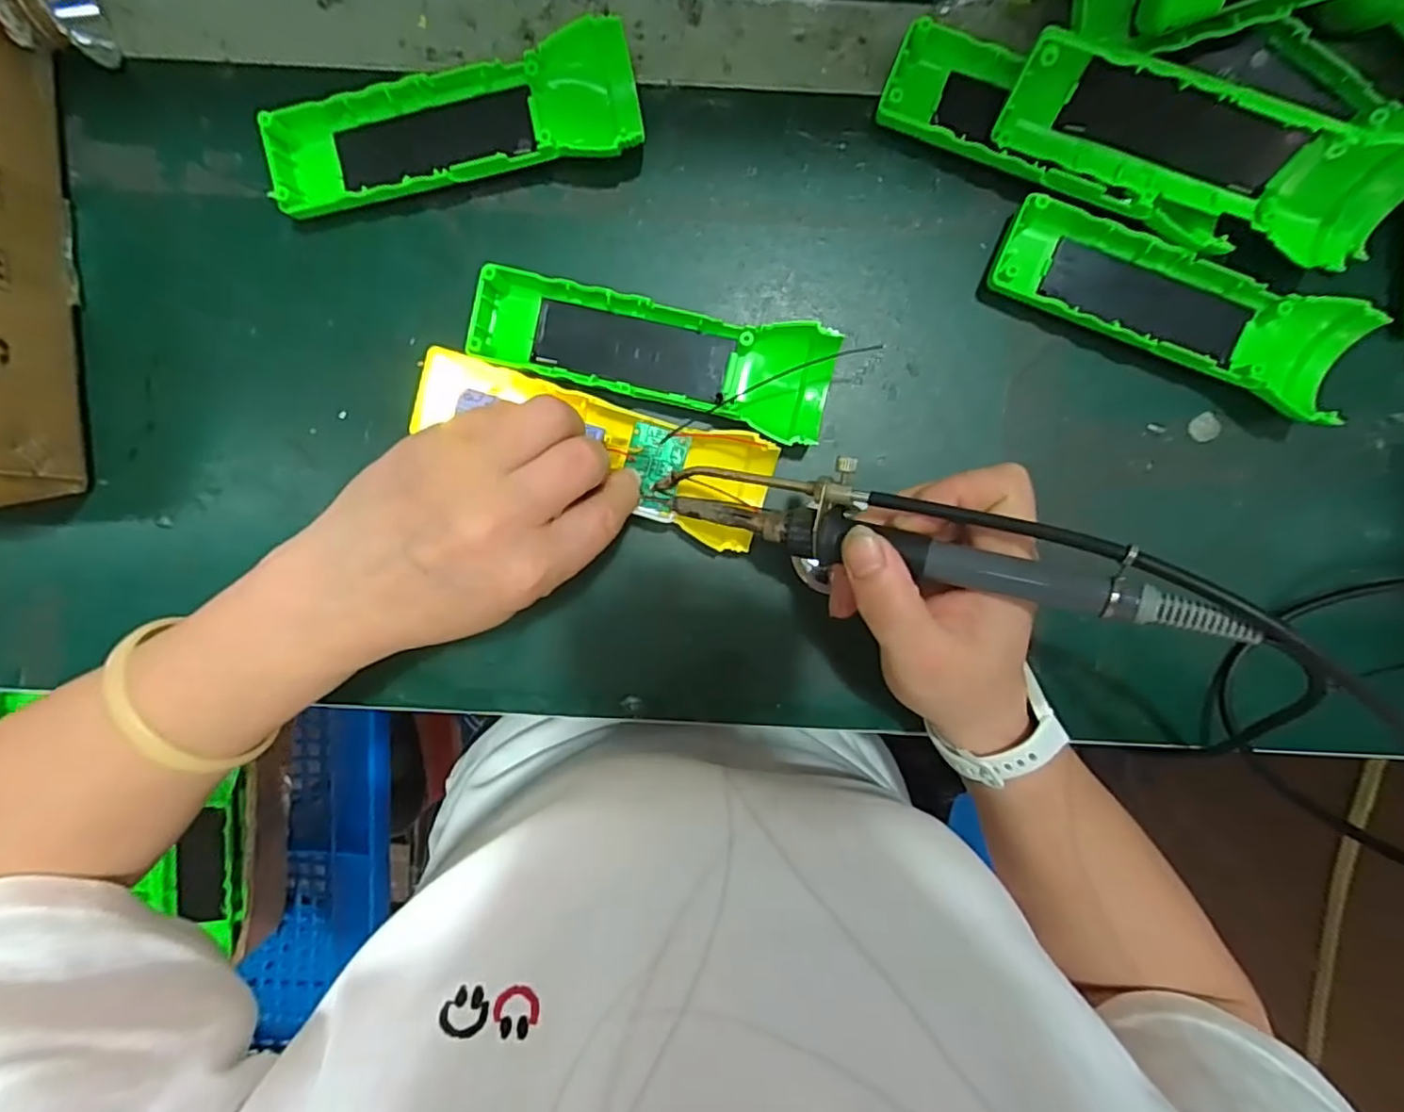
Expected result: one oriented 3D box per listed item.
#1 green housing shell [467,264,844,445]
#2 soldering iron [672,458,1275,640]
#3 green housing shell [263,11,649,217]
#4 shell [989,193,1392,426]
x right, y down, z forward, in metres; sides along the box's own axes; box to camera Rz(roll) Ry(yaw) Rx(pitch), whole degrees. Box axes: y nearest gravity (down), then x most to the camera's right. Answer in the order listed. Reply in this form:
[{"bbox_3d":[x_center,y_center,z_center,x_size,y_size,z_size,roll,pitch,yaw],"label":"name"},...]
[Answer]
[{"bbox_3d":[-0.022,-0.094,0.296,0.164,0.025,0.047,14,96,-1],"label":"green housing shell"},{"bbox_3d":[0.078,-0.009,0.238,0.195,0.032,0.034,15,97,22],"label":"soldering iron"},{"bbox_3d":[-0.110,-0.188,0.288,0.162,0.025,0.048,-10,96,2],"label":"green housing shell"},{"bbox_3d":[0.214,-0.114,0.292,0.160,0.023,0.052,24,96,-2],"label":"shell"}]

